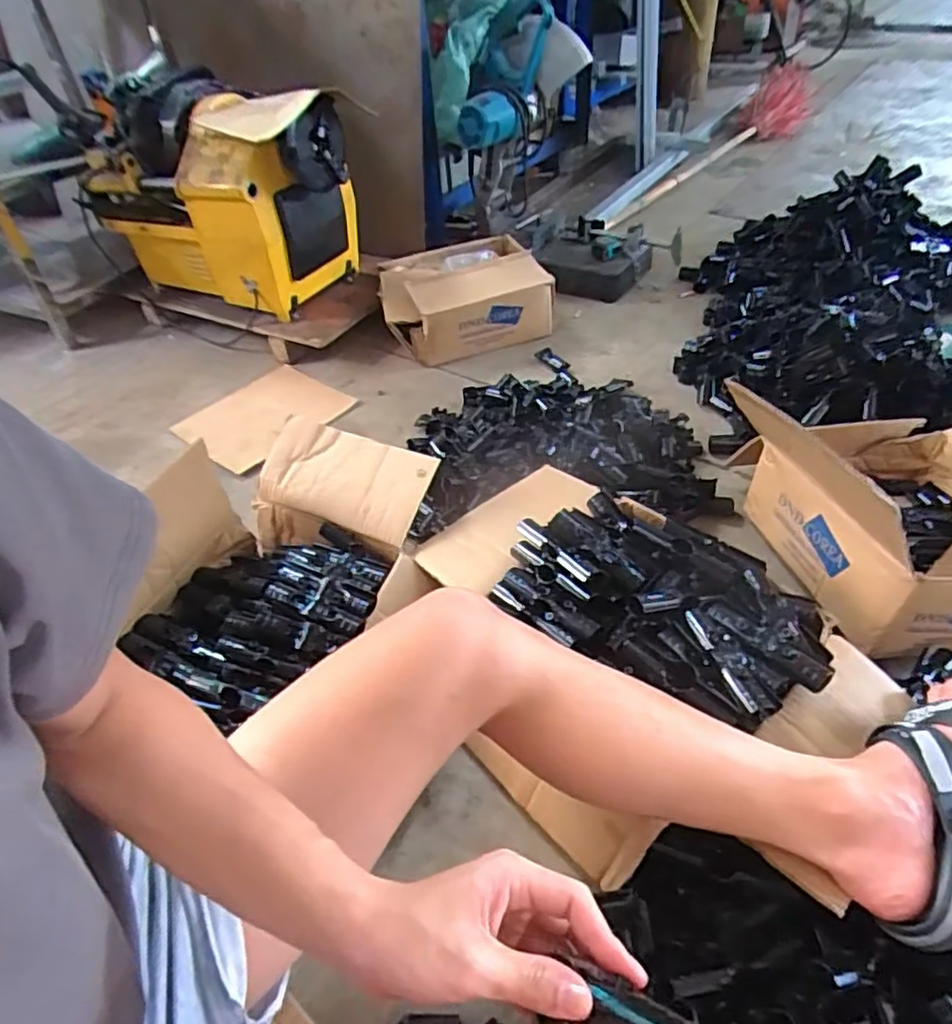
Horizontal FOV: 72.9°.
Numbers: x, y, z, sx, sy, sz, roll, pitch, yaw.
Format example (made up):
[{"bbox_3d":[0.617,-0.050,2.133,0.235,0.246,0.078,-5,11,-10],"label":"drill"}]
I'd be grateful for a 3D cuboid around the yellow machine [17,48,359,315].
[{"bbox_3d":[-0.574,-0.725,1.471,0.625,0.411,0.289,17,48,22],"label":"yellow machine"}]

